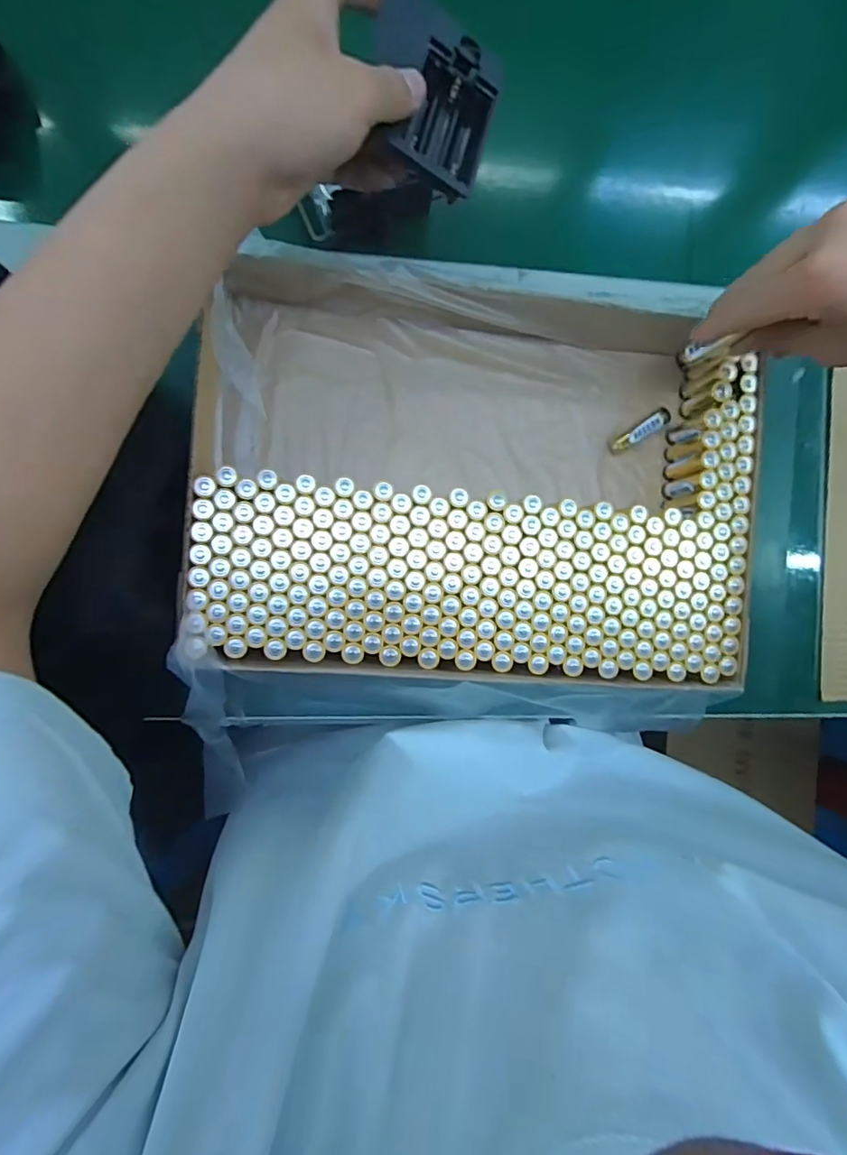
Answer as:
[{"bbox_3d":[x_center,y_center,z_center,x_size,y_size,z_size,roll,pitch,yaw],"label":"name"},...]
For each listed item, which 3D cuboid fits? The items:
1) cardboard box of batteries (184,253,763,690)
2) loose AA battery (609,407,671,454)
[{"bbox_3d":[0.038,-0.063,0.366,0.370,0.052,0.260,4,89,-7],"label":"cardboard box of batteries"},{"bbox_3d":[0.163,-0.111,0.398,0.050,0.015,0.012,-33,94,-6],"label":"loose AA battery"}]

